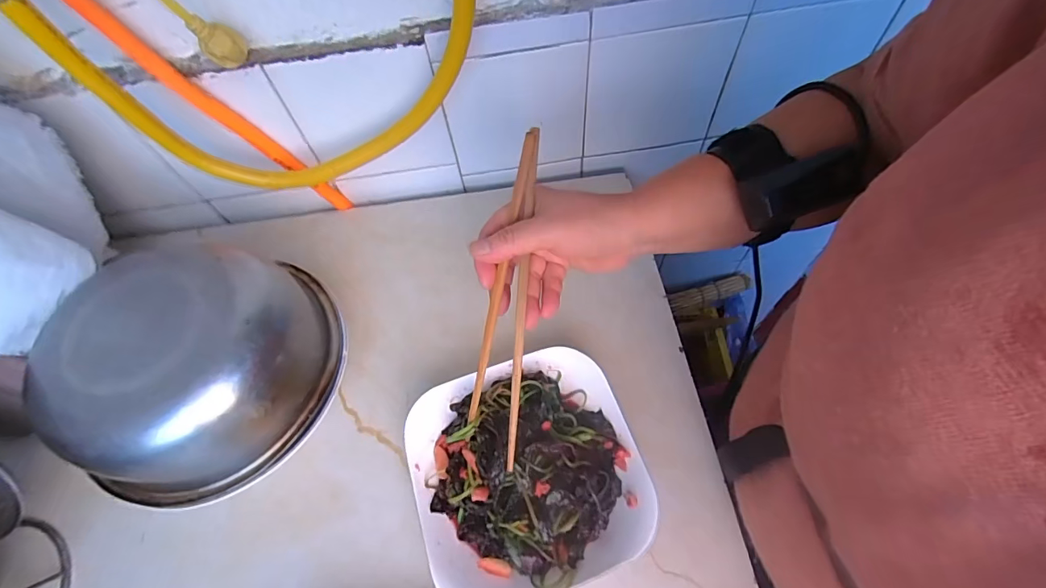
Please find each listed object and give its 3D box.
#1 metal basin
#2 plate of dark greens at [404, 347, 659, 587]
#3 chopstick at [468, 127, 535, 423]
[{"bbox_3d":[-0.252,0.051,0.360,0.179,0.096,0.185,-3,59,5],"label":"metal basin"},{"bbox_3d":[0.003,0.142,0.376,0.180,0.056,0.175,-19,61,-7],"label":"plate of dark greens"},{"bbox_3d":[-0.019,-0.006,0.343,0.008,0.011,0.226,17,106,13],"label":"chopstick"}]

